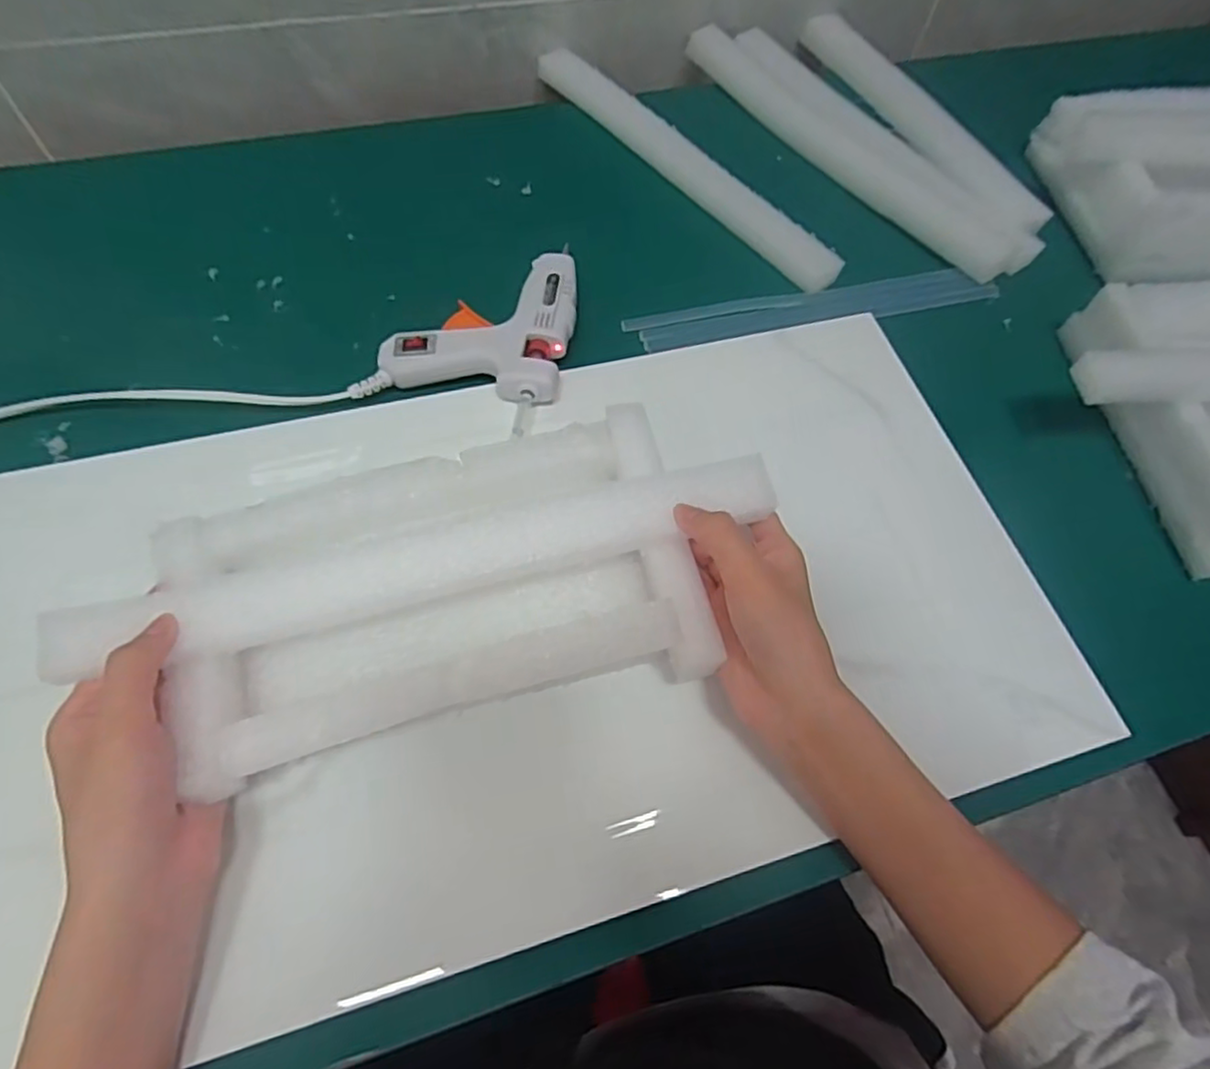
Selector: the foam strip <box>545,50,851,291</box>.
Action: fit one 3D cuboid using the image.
[{"bbox_3d":[0.058,-0.293,0.518,0.032,0.018,0.311,-36,72,-19],"label":"foam strip"}]

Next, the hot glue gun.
[{"bbox_3d":[-0.077,-0.130,0.426,0.111,0.028,0.135,14,64,3],"label":"hot glue gun"}]

